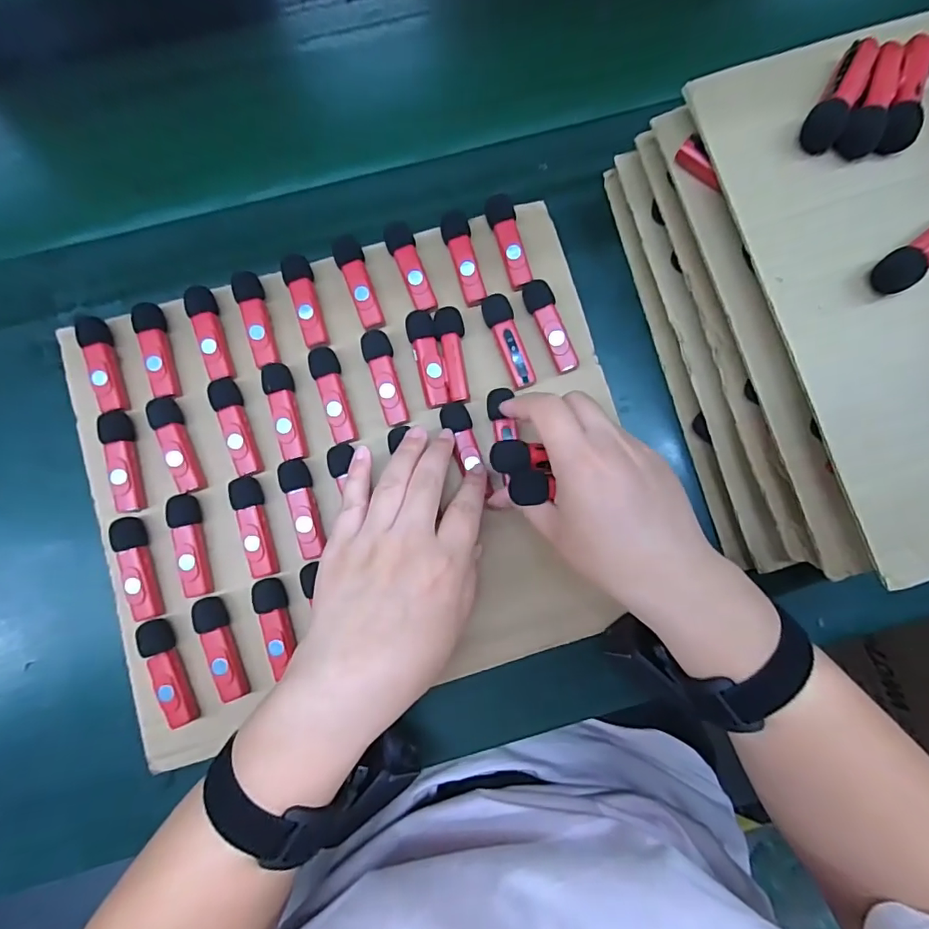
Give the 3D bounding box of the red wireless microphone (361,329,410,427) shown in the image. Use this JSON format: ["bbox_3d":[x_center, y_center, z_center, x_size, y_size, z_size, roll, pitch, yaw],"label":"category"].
[{"bbox_3d":[-0.052,-0.058,0.343,0.019,0.014,0.066,-17,80,-3],"label":"red wireless microphone"}]

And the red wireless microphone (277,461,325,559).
[{"bbox_3d":[-0.104,0.029,0.333,0.018,0.019,0.063,-18,80,-3],"label":"red wireless microphone"}]

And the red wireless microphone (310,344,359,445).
[{"bbox_3d":[-0.087,-0.046,0.341,0.019,0.013,0.066,-14,80,-2],"label":"red wireless microphone"}]

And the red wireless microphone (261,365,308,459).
[{"bbox_3d":[-0.119,-0.035,0.341,0.016,0.017,0.066,-13,80,-2],"label":"red wireless microphone"}]

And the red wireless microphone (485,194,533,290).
[{"bbox_3d":[0.031,-0.153,0.351,0.019,0.011,0.065,-13,80,-2],"label":"red wireless microphone"}]

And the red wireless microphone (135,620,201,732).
[{"bbox_3d":[-0.185,0.130,0.320,0.016,0.018,0.066,-21,80,-4],"label":"red wireless microphone"}]

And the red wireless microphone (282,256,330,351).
[{"bbox_3d":[-0.108,-0.110,0.348,0.019,0.013,0.064,-13,80,-2],"label":"red wireless microphone"}]

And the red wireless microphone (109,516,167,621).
[{"bbox_3d":[-0.208,0.066,0.327,0.015,0.021,0.066,-17,80,-3],"label":"red wireless microphone"}]

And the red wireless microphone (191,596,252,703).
[{"bbox_3d":[-0.153,0.116,0.322,0.015,0.018,0.064,-22,80,-4],"label":"red wireless microphone"}]

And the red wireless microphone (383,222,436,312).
[{"bbox_3d":[-0.037,-0.134,0.348,0.020,0.011,0.063,-19,80,-3],"label":"red wireless microphone"}]

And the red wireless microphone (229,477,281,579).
[{"bbox_3d":[-0.135,0.040,0.331,0.016,0.021,0.065,-16,80,-3],"label":"red wireless microphone"}]

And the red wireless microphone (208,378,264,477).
[{"bbox_3d":[-0.151,-0.025,0.339,0.017,0.020,0.067,-17,80,-3],"label":"red wireless microphone"}]

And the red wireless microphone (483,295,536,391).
[{"bbox_3d":[0.030,-0.083,0.347,0.019,0.013,0.066,-17,80,-3],"label":"red wireless microphone"}]

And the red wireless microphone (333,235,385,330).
[{"bbox_3d":[-0.070,-0.124,0.350,0.020,0.016,0.063,-22,80,-4],"label":"red wireless microphone"}]

